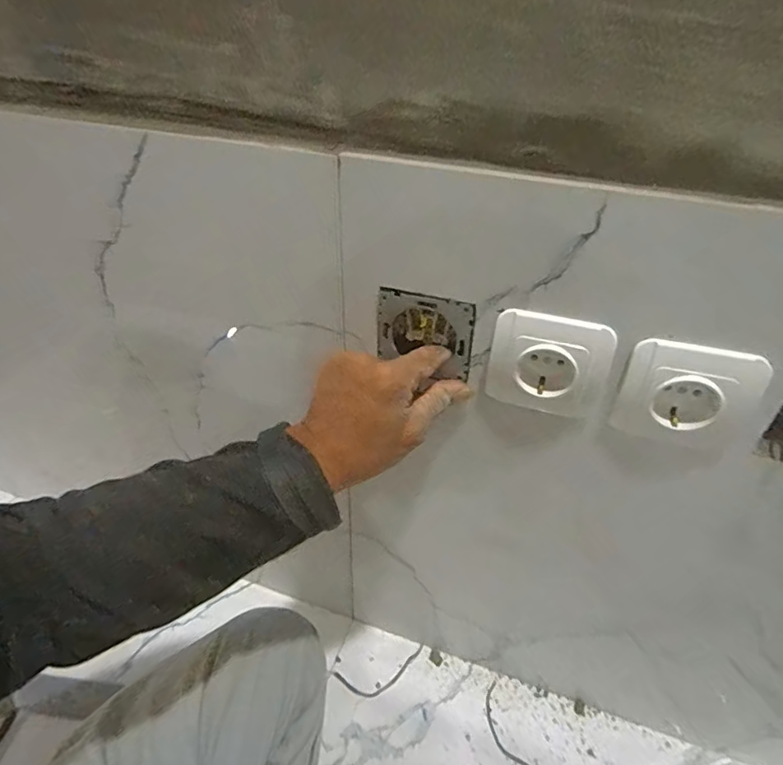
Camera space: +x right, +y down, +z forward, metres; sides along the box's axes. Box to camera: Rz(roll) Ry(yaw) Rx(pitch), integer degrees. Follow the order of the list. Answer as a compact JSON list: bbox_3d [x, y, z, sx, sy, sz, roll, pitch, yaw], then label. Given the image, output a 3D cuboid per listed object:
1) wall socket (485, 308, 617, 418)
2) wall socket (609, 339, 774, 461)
[{"bbox_3d":[0.110,-0.015,0.360,0.078,0.073,0.021,11,38,11],"label":"wall socket"},{"bbox_3d":[0.197,0.010,0.341,0.081,0.081,0.022,16,40,17],"label":"wall socket"}]

